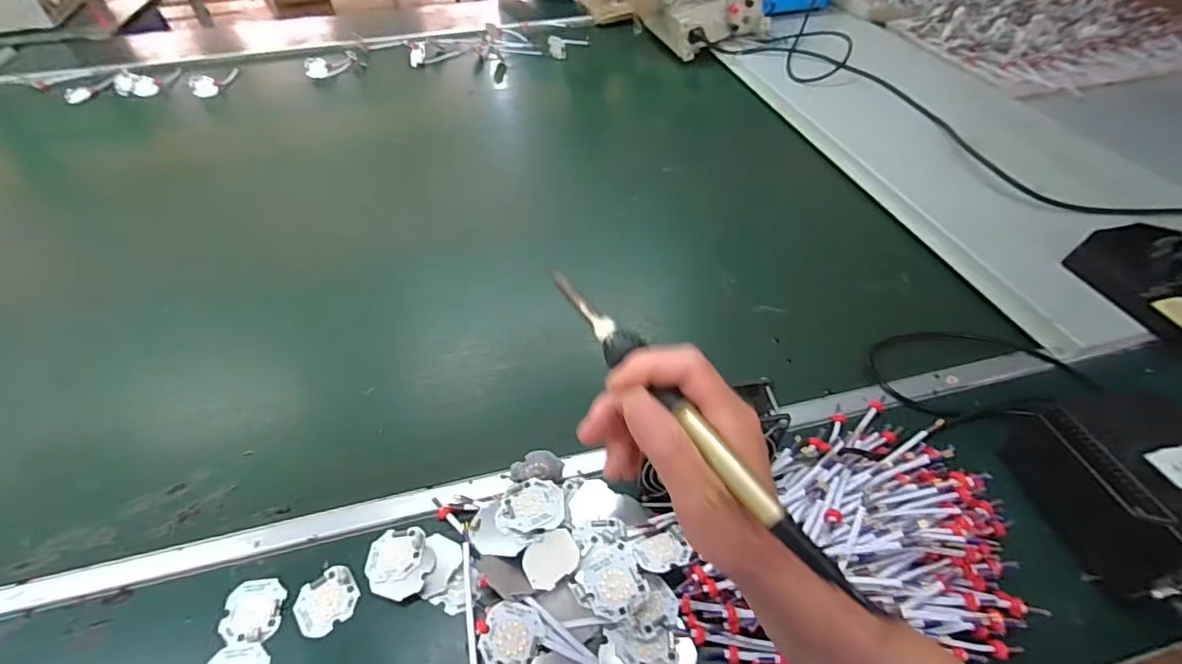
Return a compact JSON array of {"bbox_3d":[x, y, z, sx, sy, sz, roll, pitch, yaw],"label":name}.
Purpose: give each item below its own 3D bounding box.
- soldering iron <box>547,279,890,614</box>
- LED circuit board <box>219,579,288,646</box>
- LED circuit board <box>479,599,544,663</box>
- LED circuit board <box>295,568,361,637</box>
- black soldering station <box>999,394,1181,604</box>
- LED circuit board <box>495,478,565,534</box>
[{"bbox_3d":[0.046,0.041,0.259,0.019,0.019,0.212,-31,60,-21],"label":"soldering iron"},{"bbox_3d":[-0.277,0.228,0.434,0.048,0.004,0.049,-4,47,-3],"label":"LED circuit board"},{"bbox_3d":[-0.061,0.234,0.405,0.044,0.010,0.050,12,49,12],"label":"LED circuit board"},{"bbox_3d":[-0.220,0.222,0.439,0.047,0.004,0.048,-34,55,-26],"label":"LED circuit board"},{"bbox_3d":[0.455,0.123,0.444,0.112,0.089,0.163,-12,48,-9],"label":"black soldering station"},{"bbox_3d":[-0.054,0.156,0.475,0.059,0.010,0.049,-4,47,-2],"label":"LED circuit board"}]

